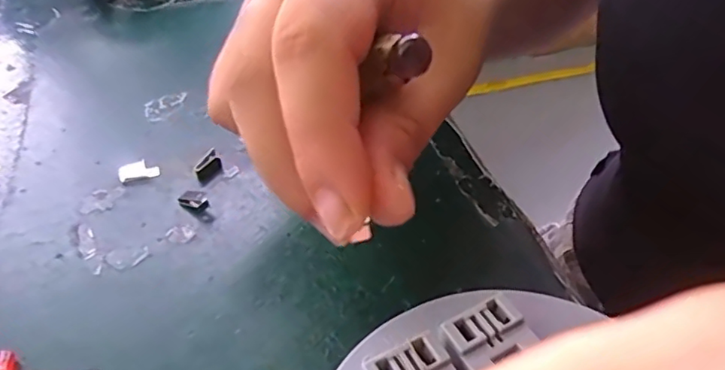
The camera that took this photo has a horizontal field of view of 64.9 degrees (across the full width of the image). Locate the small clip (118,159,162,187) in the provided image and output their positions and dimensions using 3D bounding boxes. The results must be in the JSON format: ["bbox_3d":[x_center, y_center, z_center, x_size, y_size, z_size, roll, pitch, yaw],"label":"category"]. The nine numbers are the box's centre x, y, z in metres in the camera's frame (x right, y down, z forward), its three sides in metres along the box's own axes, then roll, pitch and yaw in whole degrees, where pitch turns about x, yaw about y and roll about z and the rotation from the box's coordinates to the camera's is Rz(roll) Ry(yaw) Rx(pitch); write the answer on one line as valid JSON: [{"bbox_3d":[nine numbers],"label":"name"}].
[{"bbox_3d":[-0.089,-0.006,0.226,0.015,0.005,0.008,-22,47,-22],"label":"small clip"}]

